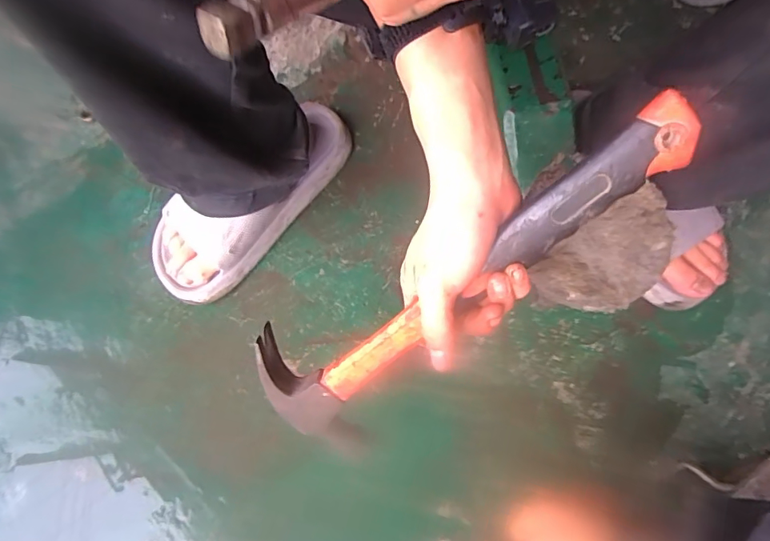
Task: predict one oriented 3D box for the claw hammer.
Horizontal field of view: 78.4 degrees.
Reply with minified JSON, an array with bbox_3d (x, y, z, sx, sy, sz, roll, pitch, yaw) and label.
[{"bbox_3d":[0.040,0.013,0.297,0.315,0.053,0.094,-39,71,22],"label":"claw hammer"}]

